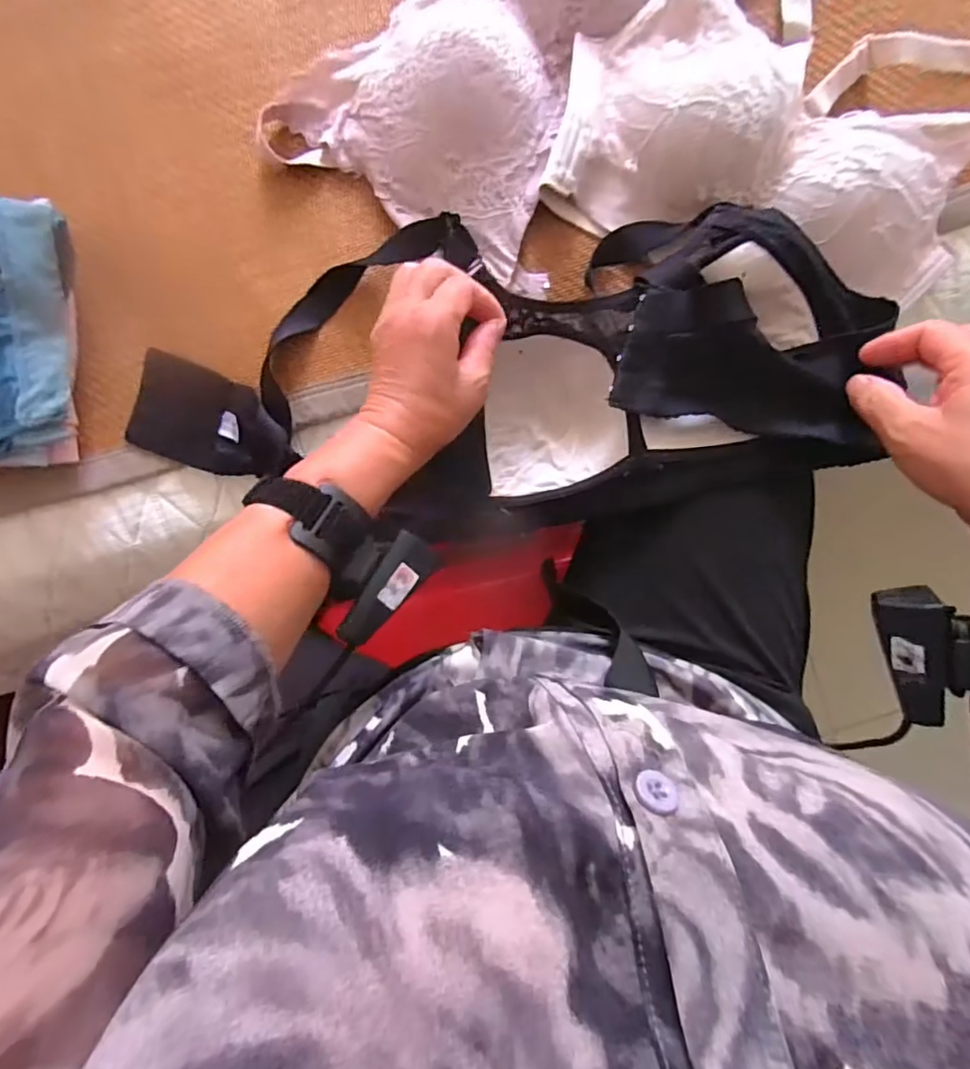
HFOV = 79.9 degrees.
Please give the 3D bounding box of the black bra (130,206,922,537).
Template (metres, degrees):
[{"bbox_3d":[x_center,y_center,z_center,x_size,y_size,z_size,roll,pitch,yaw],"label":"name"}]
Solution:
[{"bbox_3d":[-0.004,-0.111,0.421,0.484,0.106,0.205,-3,95,13],"label":"black bra"}]

